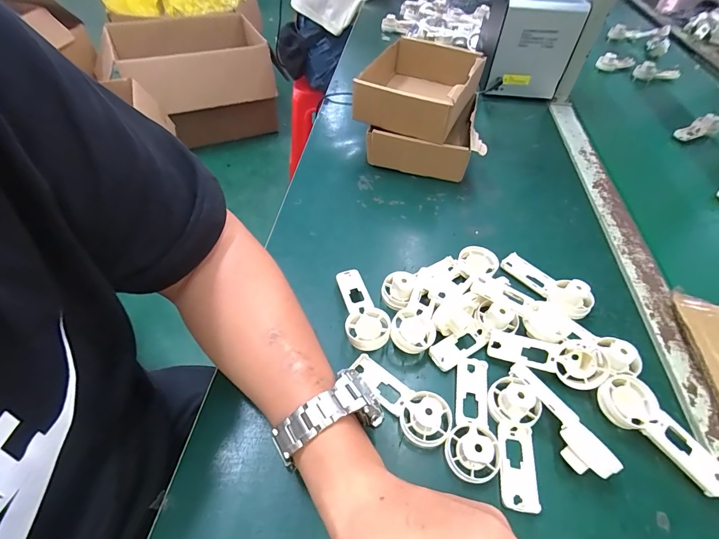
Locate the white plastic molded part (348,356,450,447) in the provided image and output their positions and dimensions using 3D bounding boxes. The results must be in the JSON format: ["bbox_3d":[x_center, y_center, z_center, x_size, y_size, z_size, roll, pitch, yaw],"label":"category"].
[{"bbox_3d":[0.030,0.103,0.289,0.092,0.027,0.038,28,55,21],"label":"white plastic molded part"}]

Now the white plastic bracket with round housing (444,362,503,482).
[{"bbox_3d":[0.093,0.114,0.282,0.039,0.024,0.094,14,51,11],"label":"white plastic bracket with round housing"}]

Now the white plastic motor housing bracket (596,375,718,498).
[{"bbox_3d":[0.231,0.125,0.278,0.040,0.024,0.092,-33,57,-25],"label":"white plastic motor housing bracket"}]

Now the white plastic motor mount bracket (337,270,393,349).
[{"bbox_3d":[0.003,0.039,0.347,0.040,0.024,0.092,-7,50,-6],"label":"white plastic motor mount bracket"}]

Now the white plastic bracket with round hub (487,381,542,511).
[{"bbox_3d":[0.121,0.130,0.274,0.034,0.020,0.090,4,63,3],"label":"white plastic bracket with round hub"}]

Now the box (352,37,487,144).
[{"bbox_3d":[0.085,-0.249,0.498,0.133,0.062,0.176,22,52,14],"label":"box"}]

